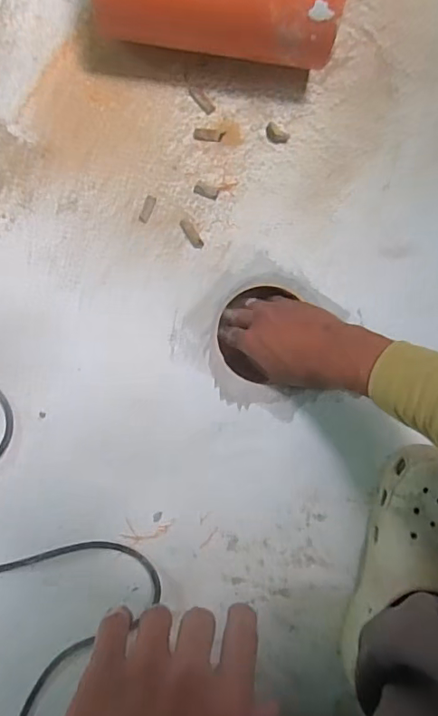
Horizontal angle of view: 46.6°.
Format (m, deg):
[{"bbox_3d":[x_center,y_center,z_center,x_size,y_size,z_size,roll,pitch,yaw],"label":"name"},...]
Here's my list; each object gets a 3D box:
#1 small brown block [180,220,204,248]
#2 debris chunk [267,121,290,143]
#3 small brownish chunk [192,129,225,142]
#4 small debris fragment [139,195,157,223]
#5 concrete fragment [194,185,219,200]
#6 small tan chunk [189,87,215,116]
[{"bbox_3d":[-0.027,-0.124,0.509,0.010,0.004,0.032,-37,94,-2],"label":"small brown block"},{"bbox_3d":[0.058,-0.225,0.515,0.025,0.009,0.016,37,89,-4],"label":"debris chunk"},{"bbox_3d":[-0.010,-0.223,0.510,0.031,0.005,0.011,9,91,-4],"label":"small brownish chunk"},{"bbox_3d":[-0.071,-0.149,0.508,0.010,0.004,0.028,21,90,-4],"label":"small debris fragment"},{"bbox_3d":[-0.012,-0.166,0.509,0.024,0.004,0.011,15,90,-4],"label":"concrete fragment"},{"bbox_3d":[-0.017,-0.258,0.508,0.010,0.004,0.031,-43,94,-2],"label":"small tan chunk"}]

